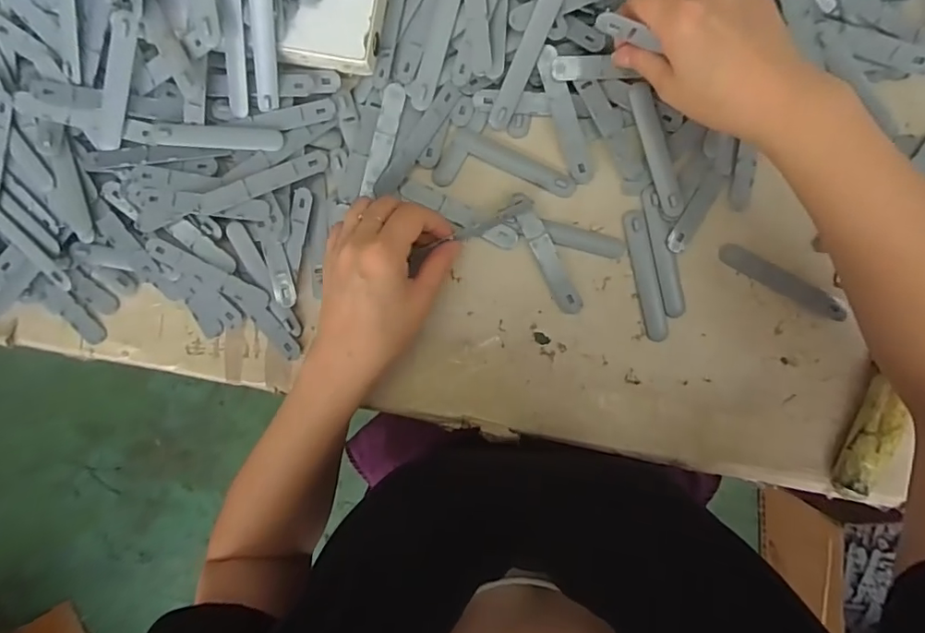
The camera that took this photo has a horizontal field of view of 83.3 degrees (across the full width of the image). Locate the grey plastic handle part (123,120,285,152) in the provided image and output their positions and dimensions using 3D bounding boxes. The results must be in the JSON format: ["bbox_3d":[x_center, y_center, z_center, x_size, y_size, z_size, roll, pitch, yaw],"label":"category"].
[{"bbox_3d":[-0.187,-0.132,0.378,0.111,0.010,0.016,4,92,3],"label":"grey plastic handle part"}]

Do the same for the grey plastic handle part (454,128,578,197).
[{"bbox_3d":[0.039,-0.112,0.381,0.093,0.004,0.016,26,93,2],"label":"grey plastic handle part"}]

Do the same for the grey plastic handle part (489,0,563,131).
[{"bbox_3d":[0.043,-0.175,0.357,0.016,0.006,0.094,25,116,1],"label":"grey plastic handle part"}]

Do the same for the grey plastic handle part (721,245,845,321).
[{"bbox_3d":[0.228,-0.025,0.369,0.091,0.012,0.016,29,93,2],"label":"grey plastic handle part"}]

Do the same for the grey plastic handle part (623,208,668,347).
[{"bbox_3d":[0.136,-0.030,0.385,0.015,0.006,0.096,-12,91,3],"label":"grey plastic handle part"}]

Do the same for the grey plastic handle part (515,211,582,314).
[{"bbox_3d":[0.064,-0.039,0.378,0.017,0.005,0.080,-27,90,4],"label":"grey plastic handle part"}]

